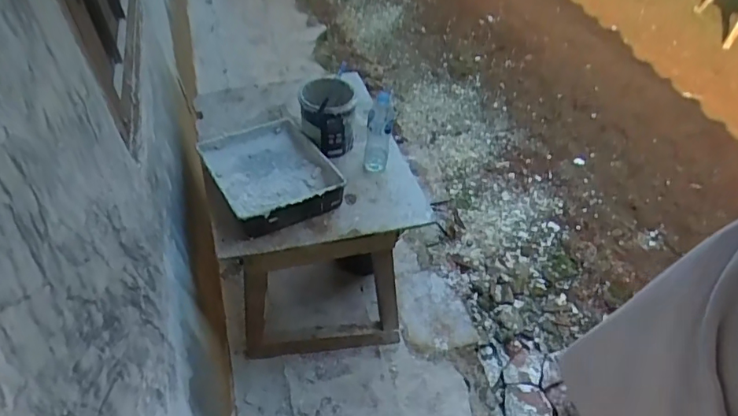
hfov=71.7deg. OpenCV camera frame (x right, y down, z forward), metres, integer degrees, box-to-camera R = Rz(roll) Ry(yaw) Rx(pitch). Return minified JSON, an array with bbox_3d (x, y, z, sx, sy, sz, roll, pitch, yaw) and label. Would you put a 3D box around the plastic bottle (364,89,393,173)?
[{"bbox_3d":[0.024,-0.191,1.348,0.074,0.214,0.061,3,48,5],"label":"plastic bottle"}]

